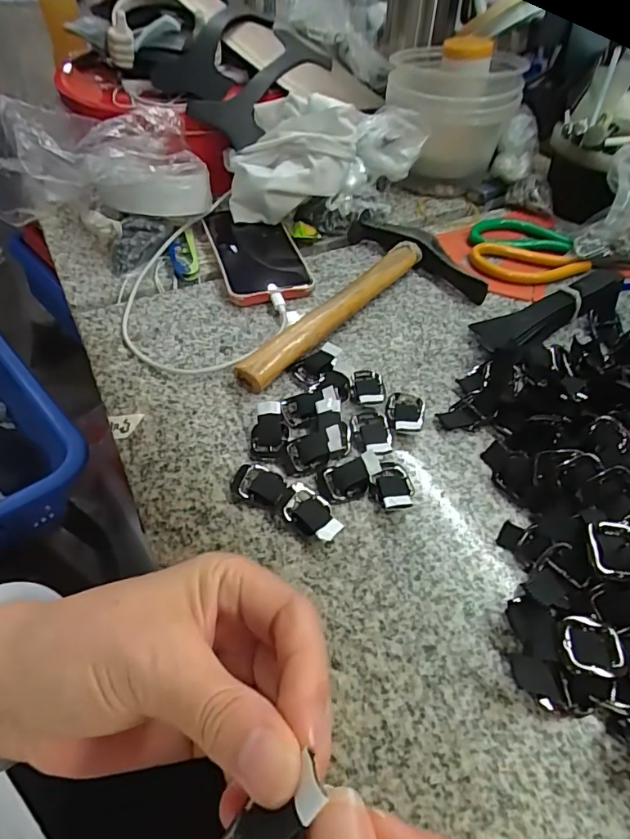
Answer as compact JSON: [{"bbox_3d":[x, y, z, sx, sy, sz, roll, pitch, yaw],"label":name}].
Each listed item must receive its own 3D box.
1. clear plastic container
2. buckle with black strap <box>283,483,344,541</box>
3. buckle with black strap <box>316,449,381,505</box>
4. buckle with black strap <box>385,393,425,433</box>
[{"bbox_3d":[0.141,-0.315,0.547,0.131,0.116,0.110,-12,50,-12],"label":"clear plastic container"},{"bbox_3d":[-0.001,0.054,0.293,0.037,0.011,0.024,33,56,24],"label":"buckle with black strap"},{"bbox_3d":[0.021,0.034,0.308,0.039,0.010,0.025,-12,50,-11],"label":"buckle with black strap"},{"bbox_3d":[0.061,-0.005,0.347,0.026,0.012,0.037,11,50,8],"label":"buckle with black strap"}]

